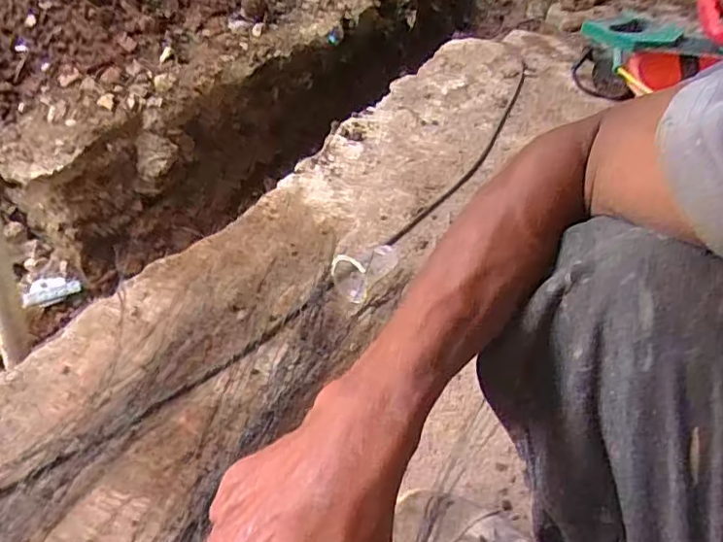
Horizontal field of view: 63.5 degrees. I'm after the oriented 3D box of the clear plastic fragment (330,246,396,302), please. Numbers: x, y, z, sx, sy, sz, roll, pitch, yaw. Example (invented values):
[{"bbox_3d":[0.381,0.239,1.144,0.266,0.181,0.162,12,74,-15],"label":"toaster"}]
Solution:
[{"bbox_3d":[0.006,-0.015,0.887,0.068,0.053,0.115,25,48,24],"label":"clear plastic fragment"}]

